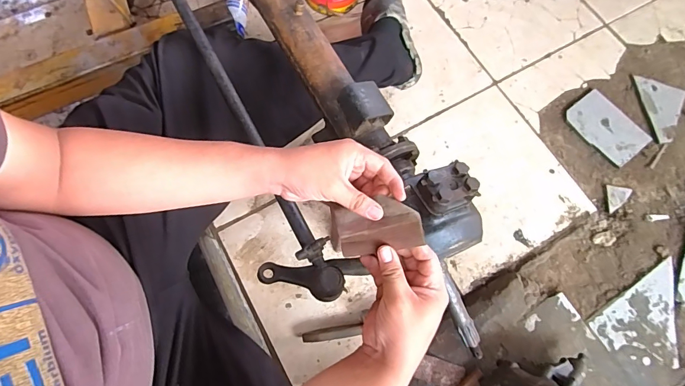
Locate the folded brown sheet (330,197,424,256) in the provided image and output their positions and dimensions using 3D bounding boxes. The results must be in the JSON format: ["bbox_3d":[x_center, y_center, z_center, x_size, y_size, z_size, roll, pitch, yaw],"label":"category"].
[{"bbox_3d":[0.036,0.038,0.433,0.106,0.021,0.057,-10,71,22],"label":"folded brown sheet"}]

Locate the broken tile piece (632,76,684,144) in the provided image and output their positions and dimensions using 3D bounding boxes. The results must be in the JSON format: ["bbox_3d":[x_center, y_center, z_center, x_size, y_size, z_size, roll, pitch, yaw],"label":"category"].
[{"bbox_3d":[0.824,-0.217,1.001,0.123,0.013,0.174,21,73,5],"label":"broken tile piece"}]

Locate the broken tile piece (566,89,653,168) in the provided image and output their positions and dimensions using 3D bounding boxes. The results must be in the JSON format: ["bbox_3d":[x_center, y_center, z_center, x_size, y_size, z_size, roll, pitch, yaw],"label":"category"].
[{"bbox_3d":[0.675,-0.169,0.976,0.141,0.011,0.189,-38,77,-13],"label":"broken tile piece"}]

